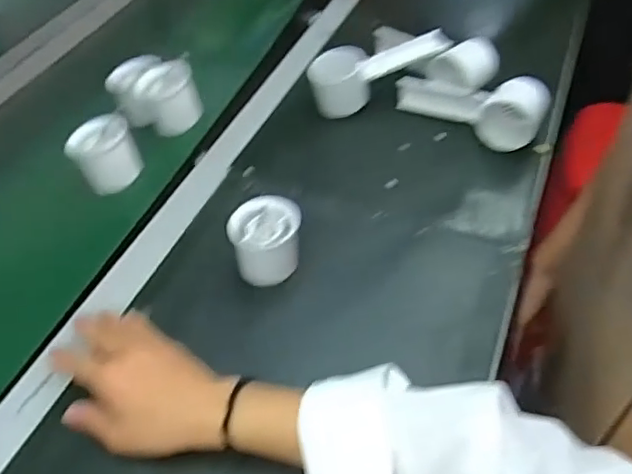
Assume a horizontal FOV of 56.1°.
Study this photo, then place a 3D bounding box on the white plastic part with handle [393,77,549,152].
[{"bbox_3d":[0.165,-0.147,0.642,0.162,0.048,0.060,24,54,24],"label":"white plastic part with handle"}]

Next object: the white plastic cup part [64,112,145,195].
[{"bbox_3d":[-0.214,-0.081,0.606,0.062,0.065,0.051,-29,52,-21],"label":"white plastic cup part"}]

